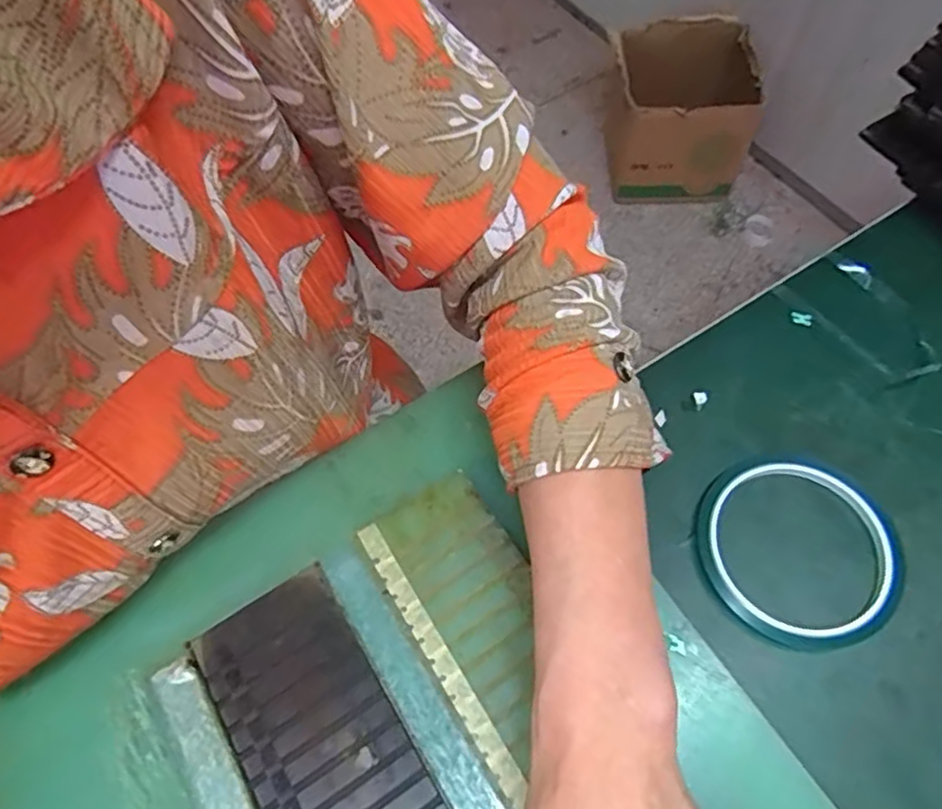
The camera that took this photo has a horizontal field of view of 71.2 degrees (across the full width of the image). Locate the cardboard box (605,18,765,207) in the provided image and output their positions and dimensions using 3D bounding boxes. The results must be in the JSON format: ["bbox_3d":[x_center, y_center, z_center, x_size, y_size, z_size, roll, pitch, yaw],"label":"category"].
[{"bbox_3d":[0.415,-0.585,1.339,0.269,0.251,0.270,6,64,6],"label":"cardboard box"}]

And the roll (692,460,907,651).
[{"bbox_3d":[0.153,0.069,0.312,0.087,0.006,0.090,-2,62,3],"label":"roll"}]

